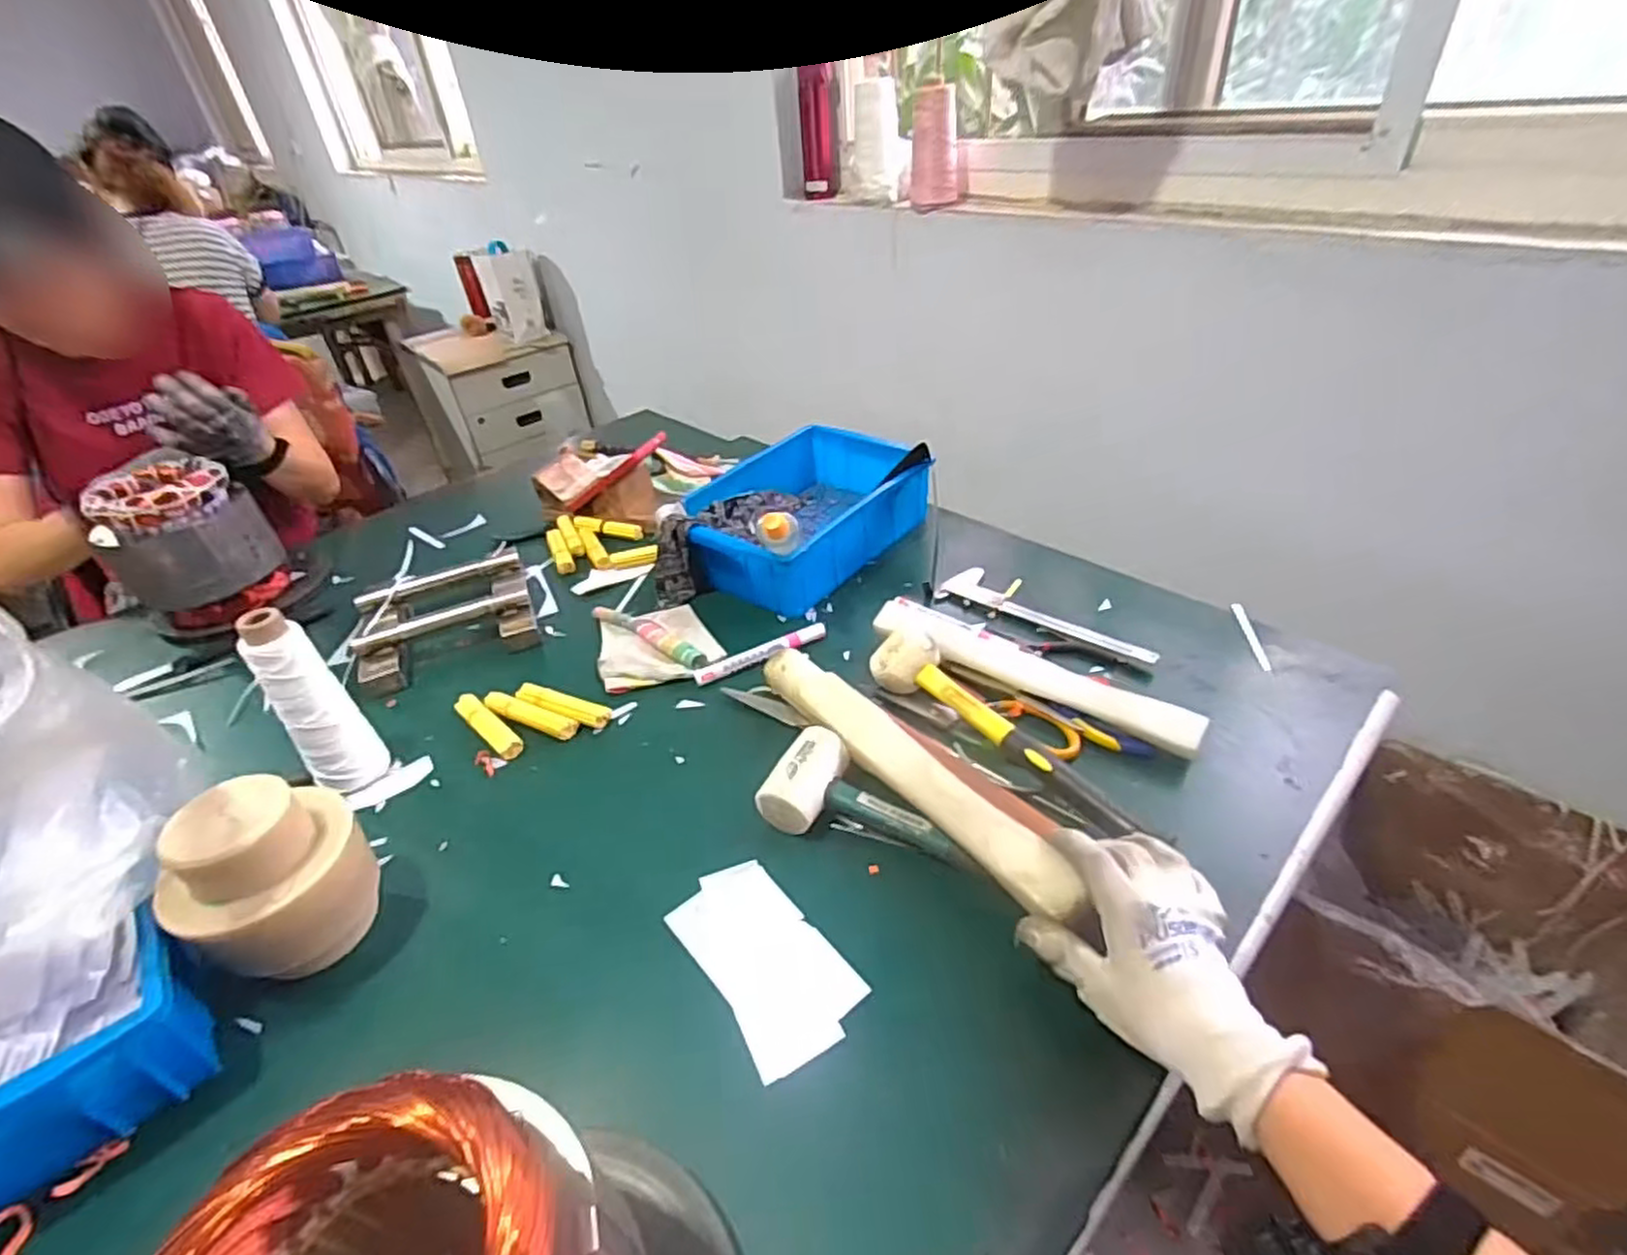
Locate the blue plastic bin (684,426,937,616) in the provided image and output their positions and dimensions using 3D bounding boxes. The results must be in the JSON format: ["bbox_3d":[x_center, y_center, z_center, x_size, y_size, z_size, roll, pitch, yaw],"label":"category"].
[{"bbox_3d":[-0.009,-0.138,0.886,0.206,0.080,0.305,26,47,35],"label":"blue plastic bin"}]

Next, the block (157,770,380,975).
[{"bbox_3d":[-0.356,0.173,0.494,0.094,0.131,0.110,17,43,27],"label":"block"}]

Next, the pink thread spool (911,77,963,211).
[{"bbox_3d":[0.199,-0.774,1.180,0.086,0.166,0.081,3,38,12],"label":"pink thread spool"}]

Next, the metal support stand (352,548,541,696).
[{"bbox_3d":[-0.412,-0.018,0.817,0.185,0.039,0.174,-20,39,-18],"label":"metal support stand"}]

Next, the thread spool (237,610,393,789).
[{"bbox_3d":[-0.412,0.066,0.604,0.054,0.167,0.051,-18,39,-16],"label":"thread spool"}]

